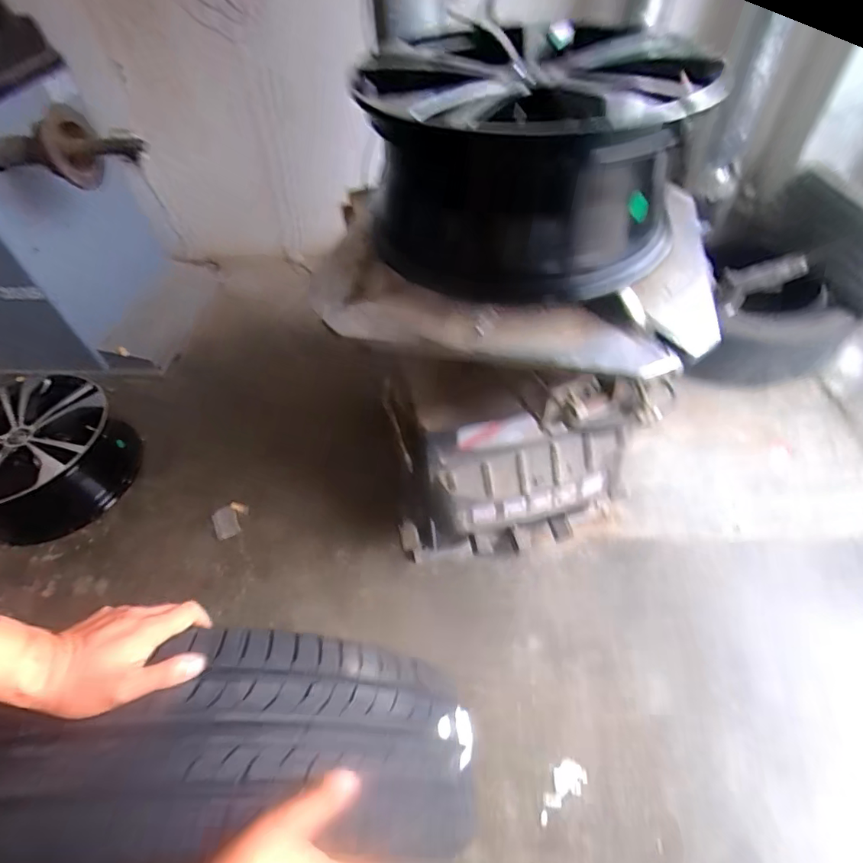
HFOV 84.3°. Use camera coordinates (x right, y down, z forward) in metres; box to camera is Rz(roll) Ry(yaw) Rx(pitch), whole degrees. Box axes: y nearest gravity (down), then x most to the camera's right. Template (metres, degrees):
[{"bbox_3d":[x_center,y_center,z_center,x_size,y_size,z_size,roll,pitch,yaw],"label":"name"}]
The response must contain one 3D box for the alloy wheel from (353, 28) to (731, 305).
[{"bbox_3d":[0.111,-0.364,0.640,0.370,0.205,0.386,-2,49,1],"label":"alloy wheel"}]

